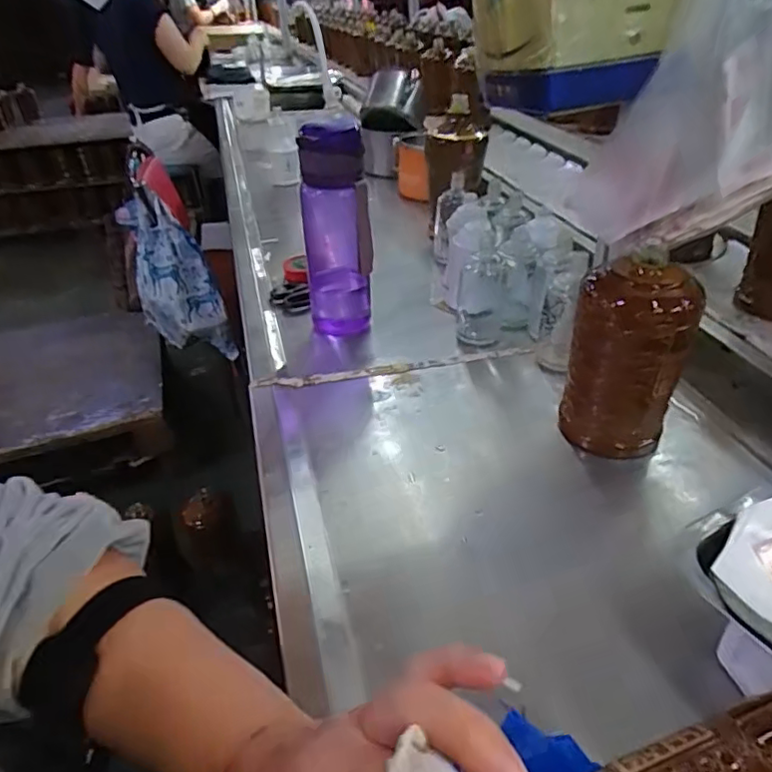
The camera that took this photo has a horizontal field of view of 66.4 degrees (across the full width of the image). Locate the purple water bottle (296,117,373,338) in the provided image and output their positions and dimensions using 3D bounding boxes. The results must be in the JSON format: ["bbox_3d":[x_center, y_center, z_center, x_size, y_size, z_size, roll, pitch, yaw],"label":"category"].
[{"bbox_3d":[-0.057,-0.173,0.670,0.074,0.238,0.072,-9,36,-7],"label":"purple water bottle"}]

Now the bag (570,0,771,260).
[{"bbox_3d":[0.242,-0.250,0.443,0.112,0.292,0.139,-22,39,-22],"label":"bag"}]

